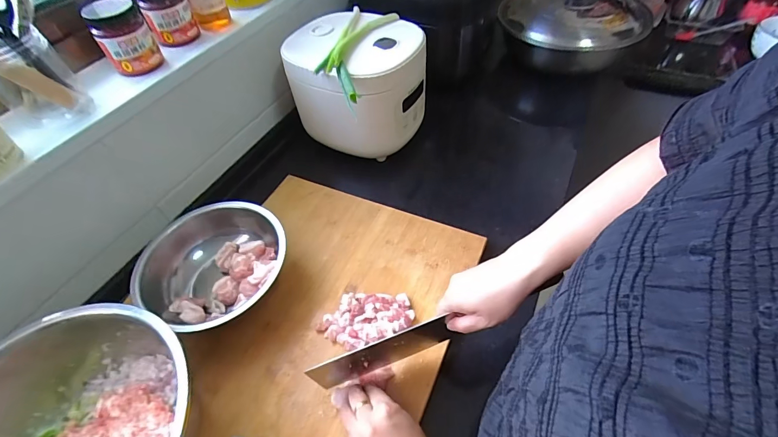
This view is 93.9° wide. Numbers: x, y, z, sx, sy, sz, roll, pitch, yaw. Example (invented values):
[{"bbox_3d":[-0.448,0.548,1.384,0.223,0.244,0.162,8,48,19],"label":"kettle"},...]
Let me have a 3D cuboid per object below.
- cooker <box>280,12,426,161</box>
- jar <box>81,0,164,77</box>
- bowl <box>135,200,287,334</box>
[{"bbox_3d":[-0.059,-0.253,0.688,0.230,0.174,0.213,-2,52,3],"label":"cooker"},{"bbox_3d":[-0.381,-0.266,0.525,0.069,0.085,0.070,-27,54,-17],"label":"jar"},{"bbox_3d":[-0.248,0.066,0.531,0.183,0.063,0.191,-2,51,3],"label":"bowl"}]

